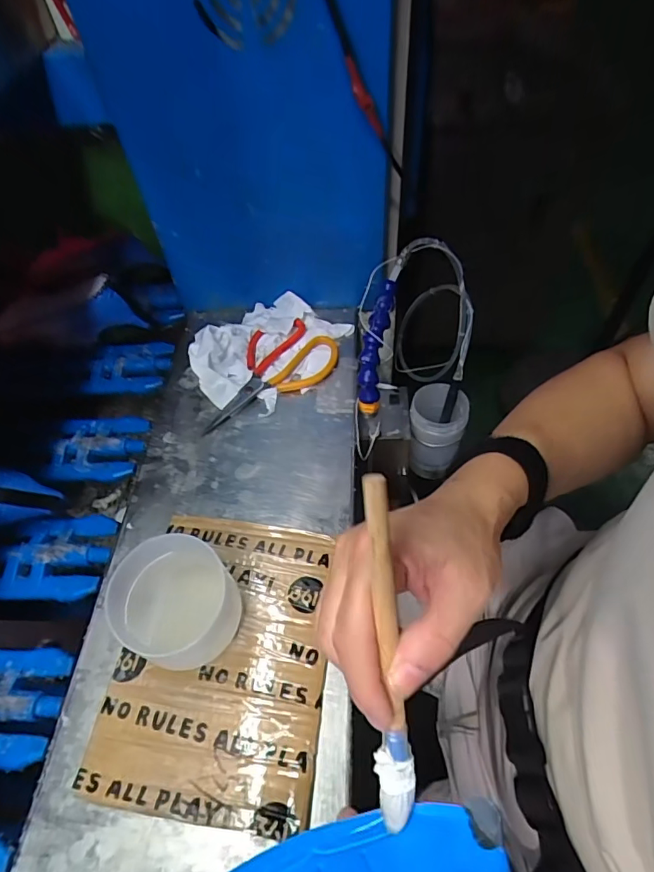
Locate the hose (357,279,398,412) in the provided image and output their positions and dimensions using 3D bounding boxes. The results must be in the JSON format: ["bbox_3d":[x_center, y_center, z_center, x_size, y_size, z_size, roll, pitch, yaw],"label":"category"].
[{"bbox_3d":[0.053,-0.097,0.537,0.025,0.144,0.037,11,10,9],"label":"hose"}]

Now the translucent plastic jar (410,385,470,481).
[{"bbox_3d":[0.145,-0.007,0.661,0.069,0.113,0.074,0,53,1],"label":"translucent plastic jar"}]

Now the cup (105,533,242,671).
[{"bbox_3d":[-0.119,0.139,0.400,0.088,0.080,0.085,0,53,1],"label":"cup"}]

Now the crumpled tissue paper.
[{"bbox_3d":[-0.076,-0.111,0.608,0.148,0.037,0.188,27,58,20],"label":"crumpled tissue paper"}]

